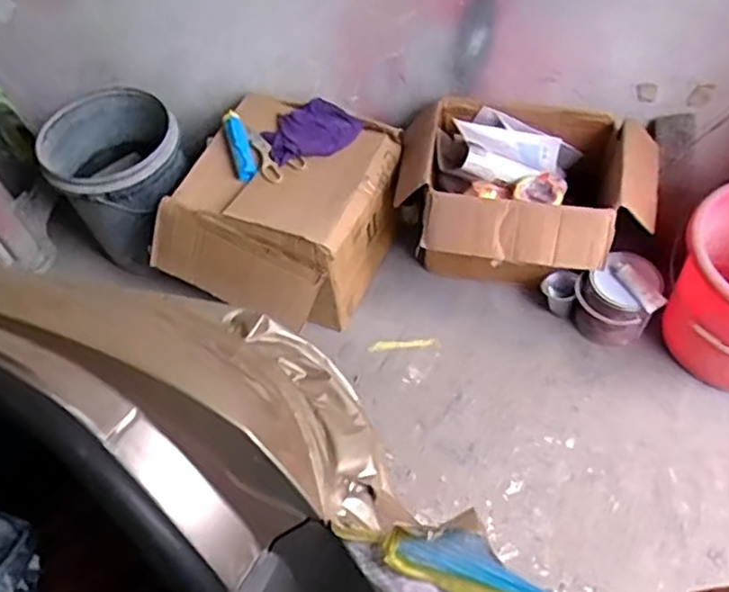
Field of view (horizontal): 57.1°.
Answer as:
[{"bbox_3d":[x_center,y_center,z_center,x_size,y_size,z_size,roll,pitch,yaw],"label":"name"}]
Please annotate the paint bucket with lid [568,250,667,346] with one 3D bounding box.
[{"bbox_3d":[0.564,0.013,1.500,0.126,0.192,0.172,-36,58,-24],"label":"paint bucket with lid"}]

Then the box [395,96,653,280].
[{"bbox_3d":[0.354,-0.199,1.552,0.558,0.326,0.386,7,51,9],"label":"box"}]

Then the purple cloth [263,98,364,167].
[{"bbox_3d":[-0.118,-0.381,1.544,0.214,0.032,0.168,-19,52,-13],"label":"purple cloth"}]

